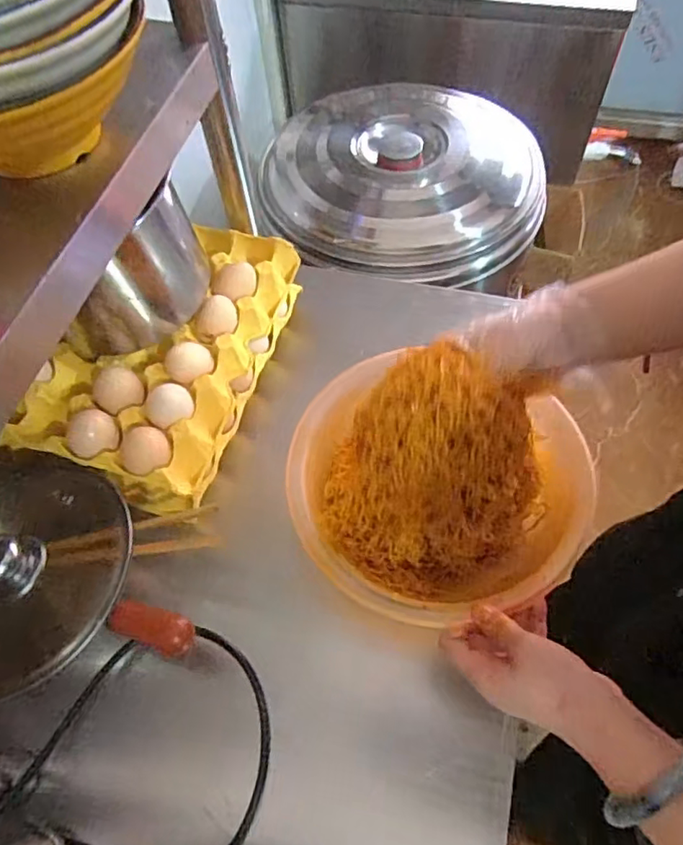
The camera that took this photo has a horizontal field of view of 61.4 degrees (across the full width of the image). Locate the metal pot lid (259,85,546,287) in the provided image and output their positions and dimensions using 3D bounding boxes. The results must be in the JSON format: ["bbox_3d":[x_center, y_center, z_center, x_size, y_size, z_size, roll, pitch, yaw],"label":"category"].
[{"bbox_3d":[0.094,-0.371,0.864,0.414,0.111,0.414,-1,59,2],"label":"metal pot lid"}]

